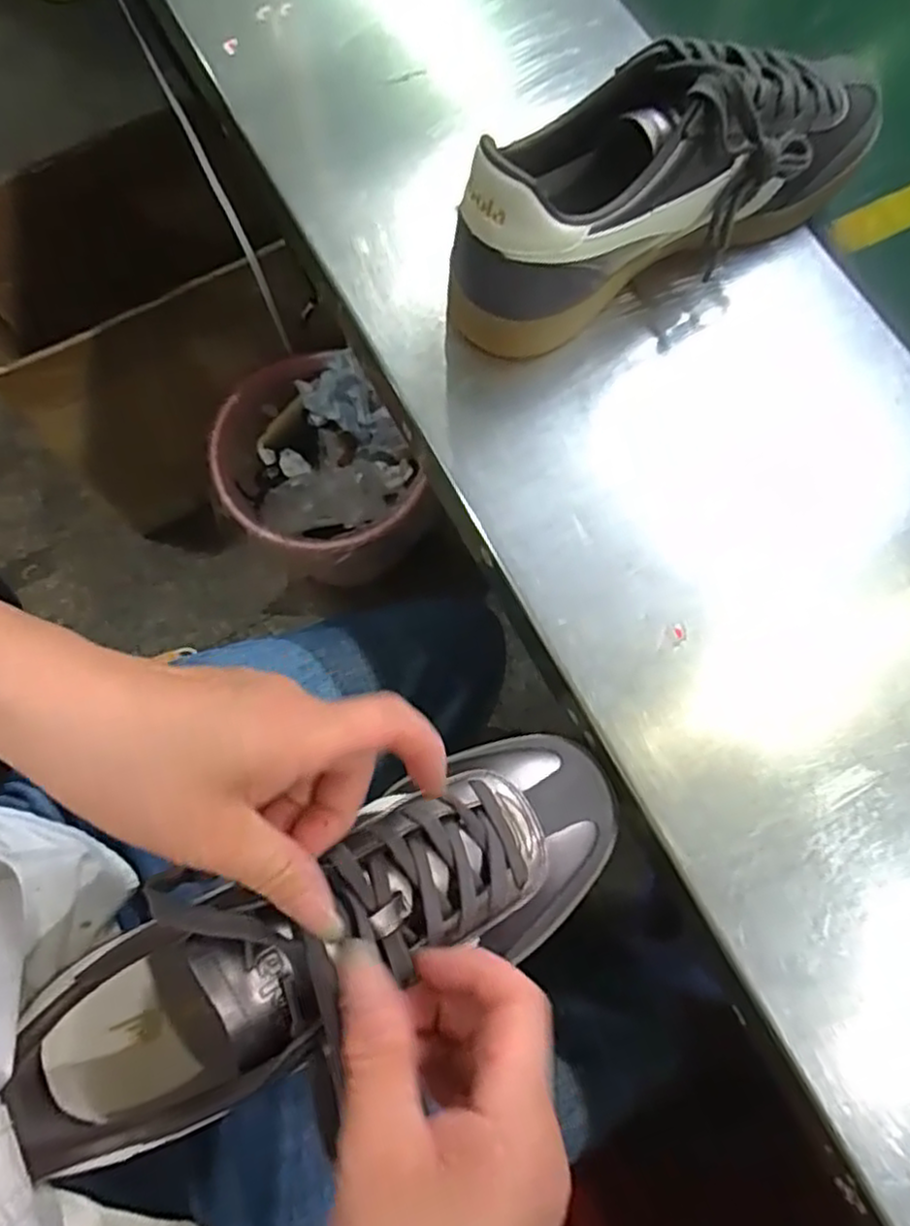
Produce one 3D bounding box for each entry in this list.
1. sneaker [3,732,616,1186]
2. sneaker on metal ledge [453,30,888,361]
[{"bbox_3d":[-0.052,0.134,0.287,0.271,0.086,0.089,-26,76,-10],"label":"sneaker"},{"bbox_3d":[0.113,-0.230,0.367,0.250,0.107,0.079,-25,76,-7],"label":"sneaker on metal ledge"}]

